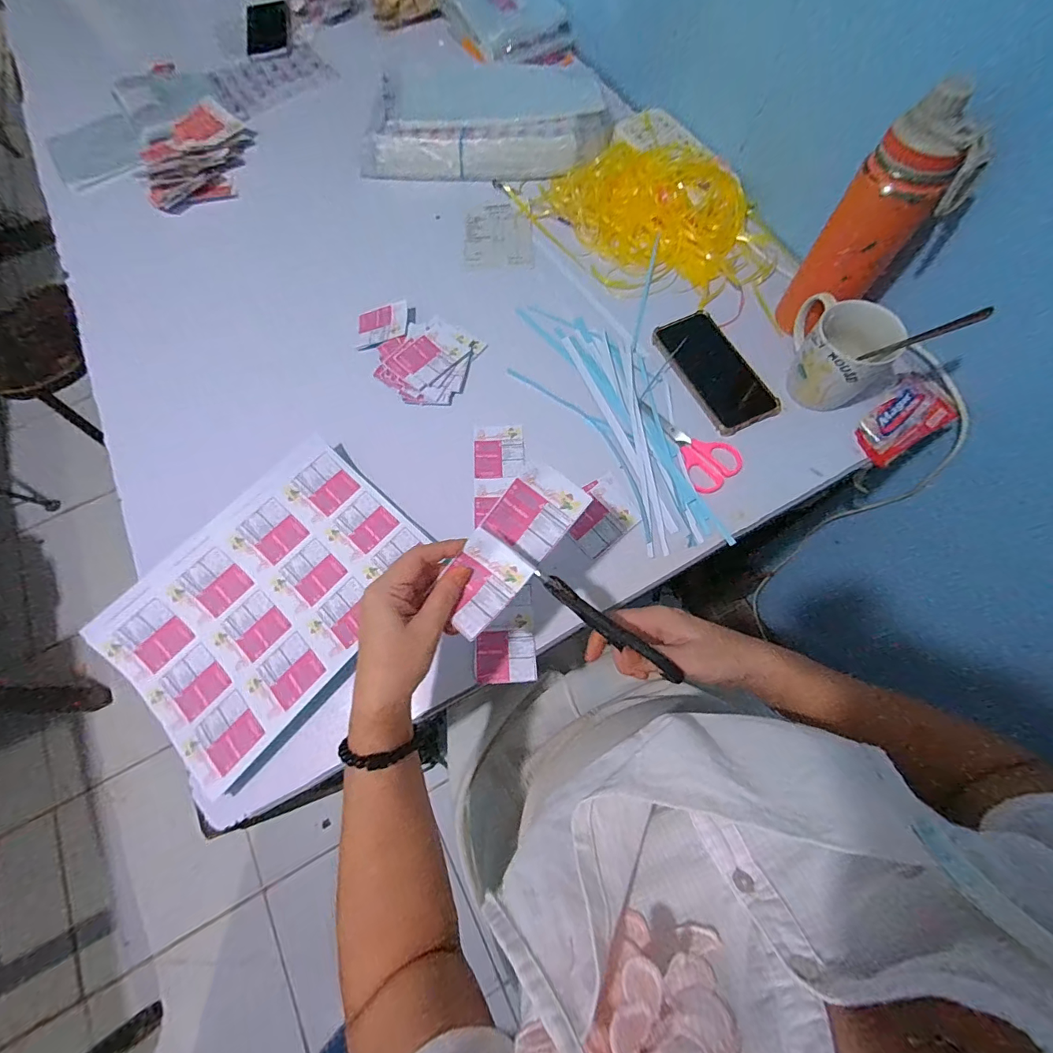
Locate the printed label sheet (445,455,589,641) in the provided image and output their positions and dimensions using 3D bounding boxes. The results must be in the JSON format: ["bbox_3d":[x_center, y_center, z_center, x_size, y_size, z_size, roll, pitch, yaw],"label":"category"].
[{"bbox_3d":[-0.012,0.017,0.361,0.059,0.016,0.144,33,86,12],"label":"printed label sheet"}]

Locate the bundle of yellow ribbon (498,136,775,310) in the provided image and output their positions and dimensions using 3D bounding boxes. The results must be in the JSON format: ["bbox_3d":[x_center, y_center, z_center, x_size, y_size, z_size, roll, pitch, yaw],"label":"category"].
[{"bbox_3d":[0.166,-0.436,0.631,0.260,0.038,0.325,-29,72,-8],"label":"bundle of yellow ribbon"}]

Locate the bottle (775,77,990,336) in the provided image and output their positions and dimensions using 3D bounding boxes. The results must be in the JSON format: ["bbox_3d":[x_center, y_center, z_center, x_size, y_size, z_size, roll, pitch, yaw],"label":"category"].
[{"bbox_3d":[0.350,-0.296,0.463,0.066,0.216,0.077,-16,71,-4],"label":"bottle"}]

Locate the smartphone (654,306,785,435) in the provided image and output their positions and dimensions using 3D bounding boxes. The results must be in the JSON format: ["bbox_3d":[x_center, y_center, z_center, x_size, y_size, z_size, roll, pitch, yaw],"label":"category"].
[{"bbox_3d":[0.225,-0.191,0.541,0.077,0.012,0.166,-25,72,-7],"label":"smartphone"}]

